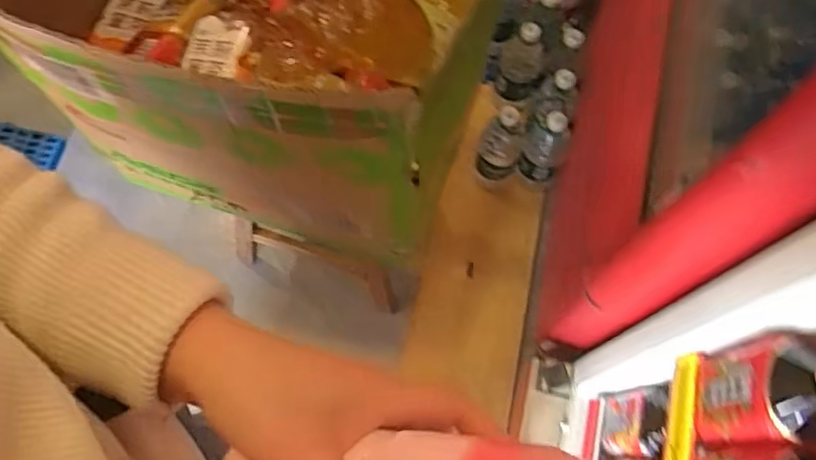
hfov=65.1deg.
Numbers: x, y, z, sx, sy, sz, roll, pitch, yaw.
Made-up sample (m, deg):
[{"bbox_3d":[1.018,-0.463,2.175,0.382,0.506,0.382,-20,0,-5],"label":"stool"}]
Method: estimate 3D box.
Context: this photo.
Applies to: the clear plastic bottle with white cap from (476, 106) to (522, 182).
[{"bbox_3d":[0.188,-0.171,1.271,0.080,0.194,0.083,0,70,-1],"label":"clear plastic bottle with white cap"}]

